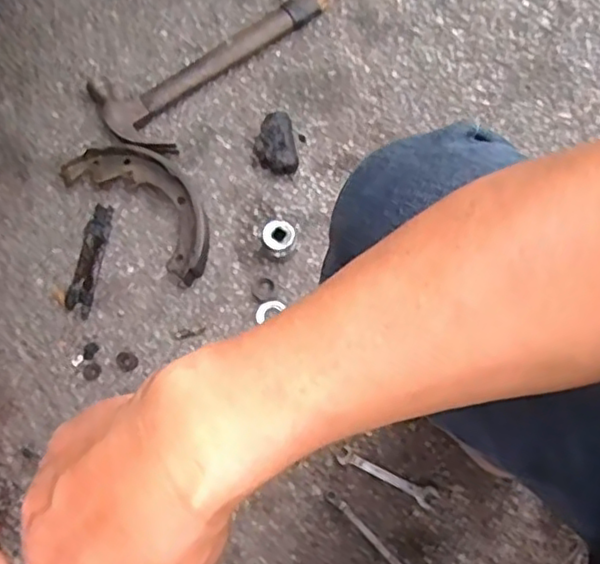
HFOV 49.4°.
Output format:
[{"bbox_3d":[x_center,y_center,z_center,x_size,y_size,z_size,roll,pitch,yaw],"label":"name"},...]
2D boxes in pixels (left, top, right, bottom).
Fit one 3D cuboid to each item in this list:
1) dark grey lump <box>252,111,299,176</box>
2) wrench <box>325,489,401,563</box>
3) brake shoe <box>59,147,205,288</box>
[{"bbox_3d":[-0.031,-0.161,0.771,0.048,0.036,0.067,-12,77,-4],"label":"dark grey lump"},{"bbox_3d":[0.079,0.272,0.681,0.015,0.006,0.142,-44,81,-10],"label":"wrench"},{"bbox_3d":[-0.172,-0.093,0.750,0.208,0.042,0.096,42,79,9],"label":"brake shoe"}]

